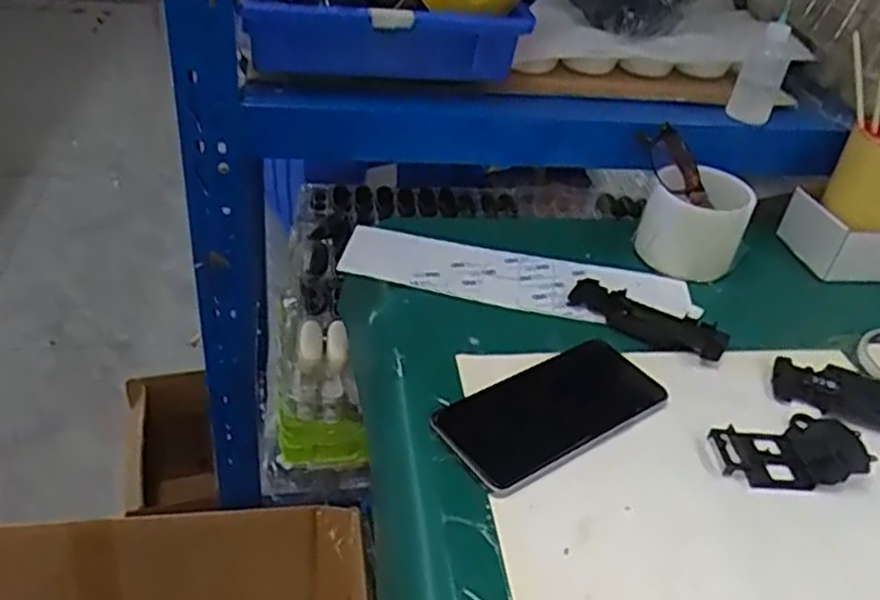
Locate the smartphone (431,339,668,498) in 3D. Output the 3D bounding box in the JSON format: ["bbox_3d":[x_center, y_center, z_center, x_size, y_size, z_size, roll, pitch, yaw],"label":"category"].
[{"bbox_3d":[0.076,0.073,0.491,0.154,0.015,0.073,-19,43,-30],"label":"smartphone"}]

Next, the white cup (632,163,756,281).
[{"bbox_3d":[0.221,-0.063,0.641,0.087,0.083,0.075,19,38,17],"label":"white cup"}]

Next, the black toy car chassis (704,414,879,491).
[{"bbox_3d":[0.229,0.099,0.481,0.094,0.015,0.054,-3,37,-11],"label":"black toy car chassis"}]

